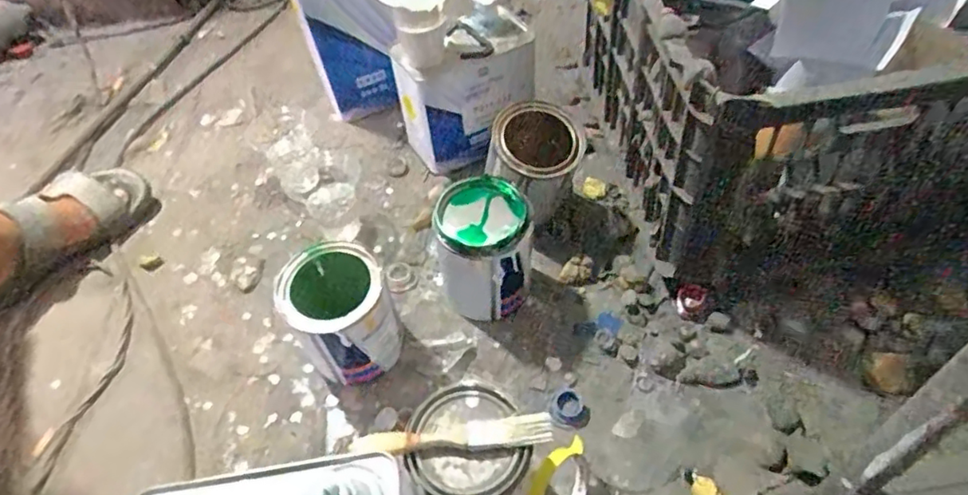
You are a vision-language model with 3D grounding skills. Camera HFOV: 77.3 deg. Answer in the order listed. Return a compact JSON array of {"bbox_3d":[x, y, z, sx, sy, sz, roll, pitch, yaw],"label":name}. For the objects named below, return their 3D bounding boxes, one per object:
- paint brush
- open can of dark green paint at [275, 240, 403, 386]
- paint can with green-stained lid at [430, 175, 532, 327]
[{"bbox_3d":[-0.026,0.157,0.497,0.161,0.020,0.024,-7,50,1],"label":"paint brush"},{"bbox_3d":[-0.150,0.076,0.651,0.098,0.130,0.103,-3,50,4],"label":"open can of dark green paint"},{"bbox_3d":[0.000,0.008,0.688,0.102,0.139,0.106,-3,50,4],"label":"paint can with green-stained lid"}]

